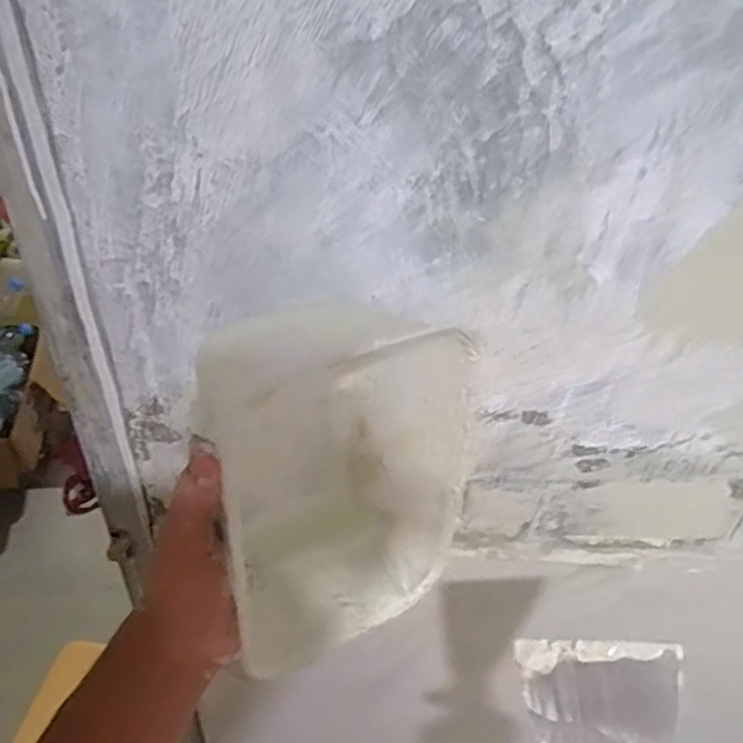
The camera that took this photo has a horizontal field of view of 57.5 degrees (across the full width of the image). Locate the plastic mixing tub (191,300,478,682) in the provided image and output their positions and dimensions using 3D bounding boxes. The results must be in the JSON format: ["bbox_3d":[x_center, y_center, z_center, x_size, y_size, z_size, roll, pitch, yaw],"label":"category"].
[{"bbox_3d":[-0.016,0.056,0.331,0.110,0.138,0.093,-13,45,-19],"label":"plastic mixing tub"}]

